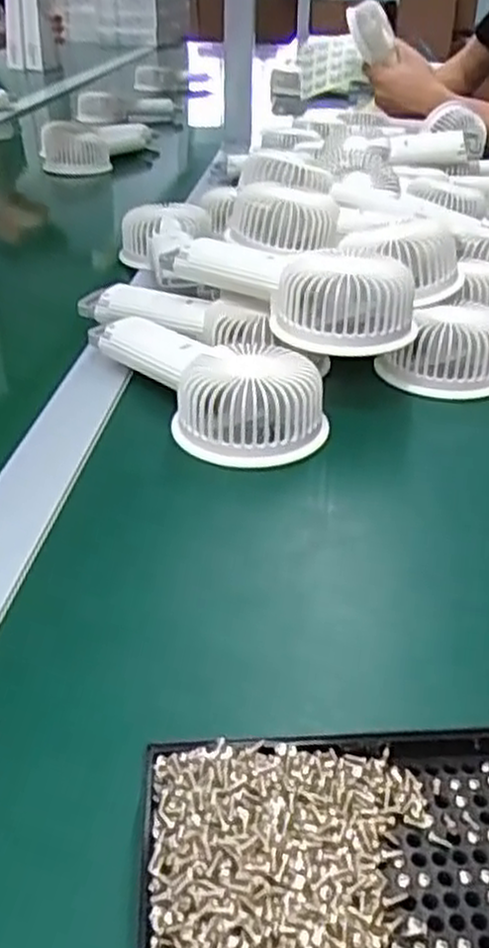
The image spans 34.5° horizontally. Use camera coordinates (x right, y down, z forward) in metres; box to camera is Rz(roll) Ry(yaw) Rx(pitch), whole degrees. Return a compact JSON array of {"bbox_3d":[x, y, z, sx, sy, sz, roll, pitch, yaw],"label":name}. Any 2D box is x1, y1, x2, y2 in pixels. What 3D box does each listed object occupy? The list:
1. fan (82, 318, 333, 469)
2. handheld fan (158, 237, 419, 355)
[{"bbox_3d":[-0.023,-0.062,0.485,0.080,0.040,0.170,-19,38,-29],"label":"fan"},{"bbox_3d":[0.034,-0.126,0.512,0.086,0.040,0.170,-26,42,-36],"label":"handheld fan"}]

